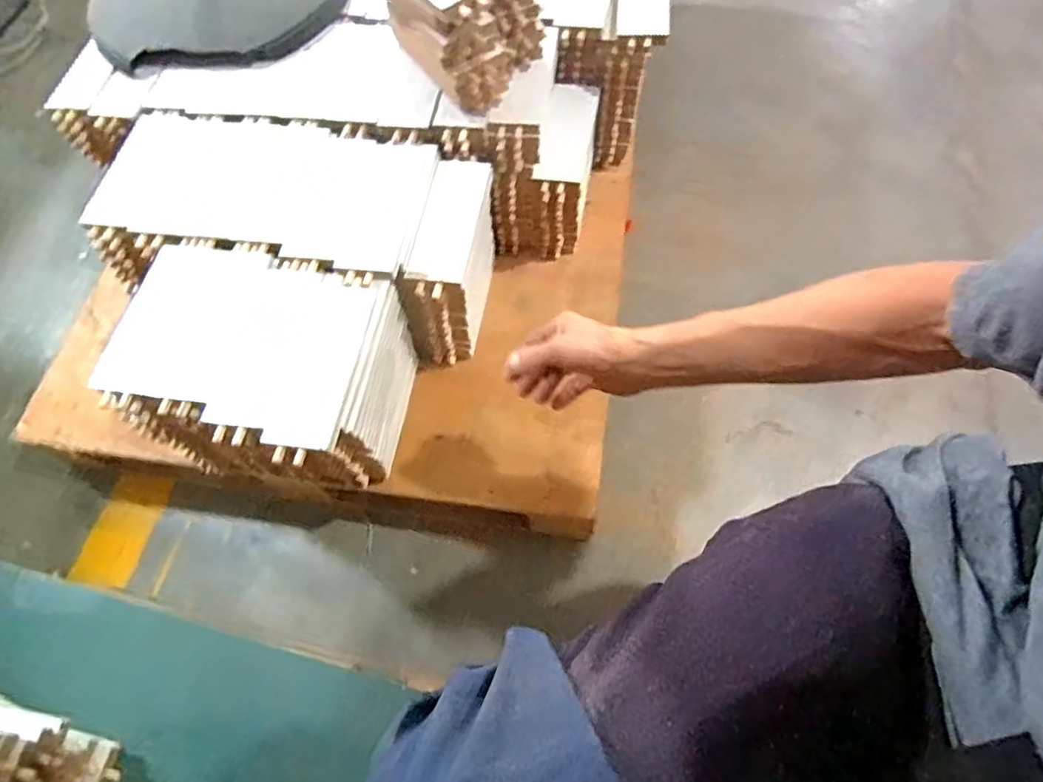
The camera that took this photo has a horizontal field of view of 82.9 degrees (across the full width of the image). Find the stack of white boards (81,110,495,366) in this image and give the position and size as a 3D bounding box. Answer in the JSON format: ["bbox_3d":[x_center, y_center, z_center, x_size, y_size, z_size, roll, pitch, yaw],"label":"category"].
[{"bbox_3d":[-0.270,-0.199,0.771,0.450,0.198,0.205,6,66,7],"label":"stack of white boards"}]

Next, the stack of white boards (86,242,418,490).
[{"bbox_3d":[-0.280,-0.010,0.689,0.272,0.209,0.216,8,66,8],"label":"stack of white boards"}]

